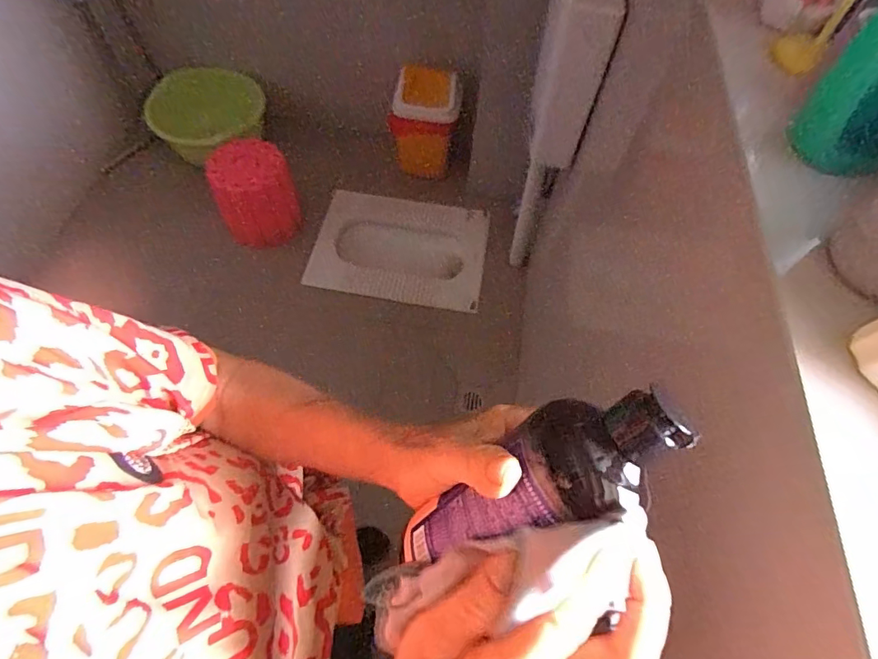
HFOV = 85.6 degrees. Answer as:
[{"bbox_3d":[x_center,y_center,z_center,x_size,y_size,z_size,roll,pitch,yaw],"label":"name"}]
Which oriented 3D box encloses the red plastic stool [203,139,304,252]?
[{"bbox_3d":[-0.628,-0.452,1.633,0.253,0.318,0.247,-24,64,-16],"label":"red plastic stool"}]

